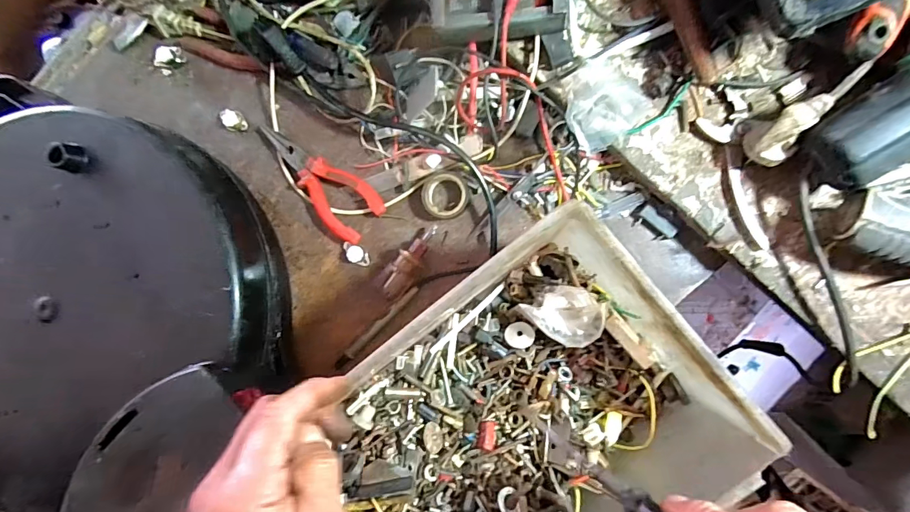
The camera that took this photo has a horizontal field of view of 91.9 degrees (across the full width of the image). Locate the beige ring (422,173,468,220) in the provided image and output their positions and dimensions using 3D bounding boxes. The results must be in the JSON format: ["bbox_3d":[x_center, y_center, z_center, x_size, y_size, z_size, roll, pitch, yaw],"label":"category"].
[{"bbox_3d":[-0.009,-0.055,0.408,0.041,0.015,0.040,0,91,9],"label":"beige ring"}]

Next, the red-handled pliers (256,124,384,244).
[{"bbox_3d":[-0.137,-0.077,0.425,0.148,0.011,0.053,41,97,7],"label":"red-handled pliers"}]

